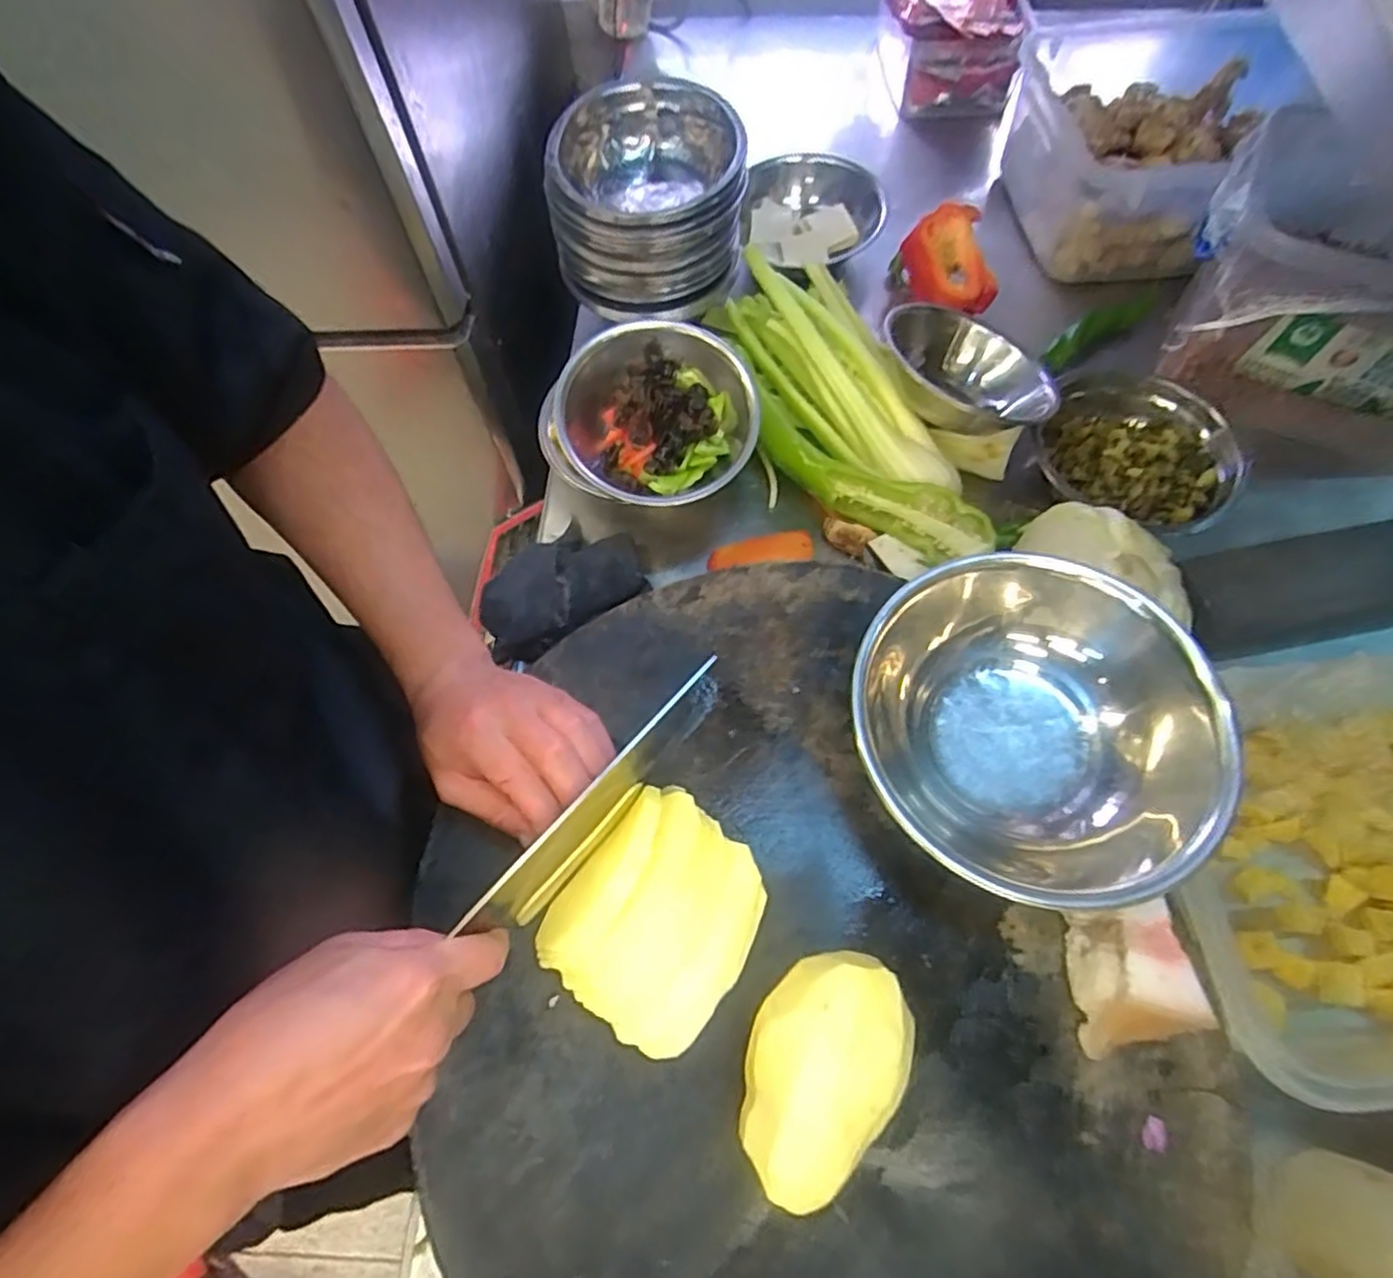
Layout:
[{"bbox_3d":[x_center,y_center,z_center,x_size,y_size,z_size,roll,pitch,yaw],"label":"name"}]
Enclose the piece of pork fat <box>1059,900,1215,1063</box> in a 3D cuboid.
[{"bbox_3d":[0.212,0.168,0.340,0.039,0.050,0.063,0,64,2],"label":"piece of pork fat"}]

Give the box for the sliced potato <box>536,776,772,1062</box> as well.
[{"bbox_3d":[-0.019,0.148,0.369,0.096,0.034,0.110,36,71,18],"label":"sliced potato"}]

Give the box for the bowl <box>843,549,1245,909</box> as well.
[{"bbox_3d":[0.182,0.050,0.387,0.187,0.071,0.181,-1,64,2],"label":"bowl"}]

